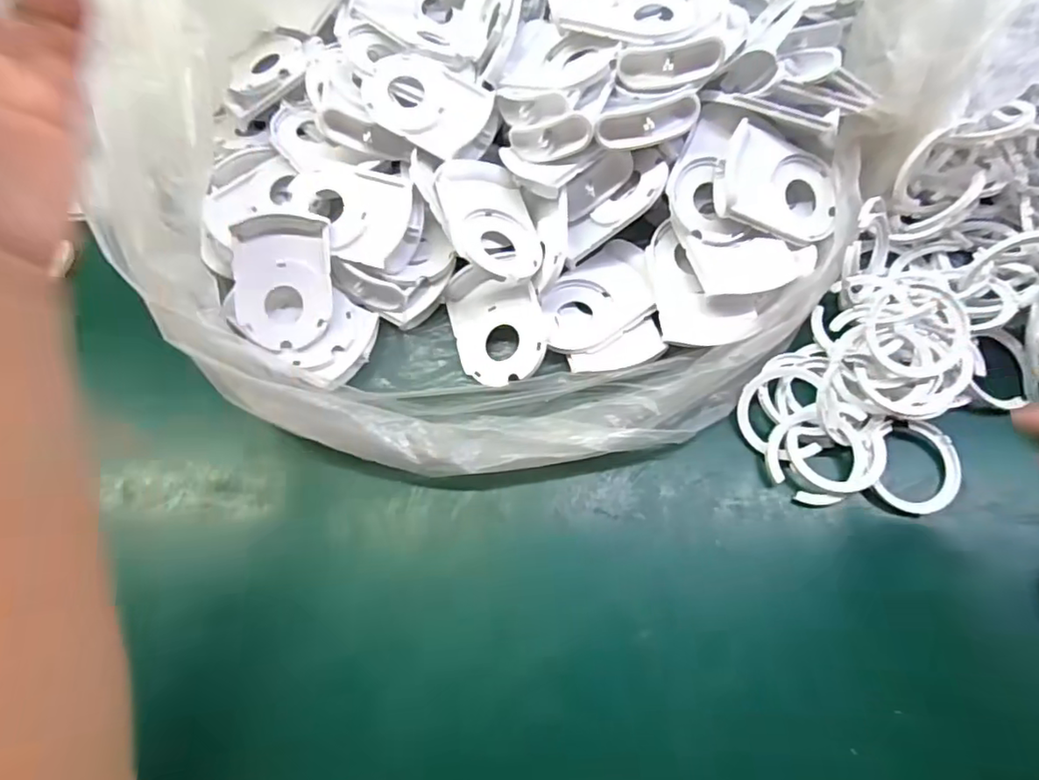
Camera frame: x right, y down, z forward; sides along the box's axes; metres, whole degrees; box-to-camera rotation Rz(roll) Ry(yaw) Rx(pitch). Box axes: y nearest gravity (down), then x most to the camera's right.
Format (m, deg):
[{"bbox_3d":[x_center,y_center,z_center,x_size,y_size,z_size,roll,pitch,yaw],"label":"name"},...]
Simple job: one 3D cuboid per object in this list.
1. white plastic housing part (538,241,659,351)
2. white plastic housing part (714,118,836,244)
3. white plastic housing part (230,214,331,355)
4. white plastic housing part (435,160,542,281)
[{"bbox_3d":[0.047,-0.058,0.367,0.076,0.022,0.055,-29,68,-10],"label":"white plastic housing part"},{"bbox_3d":[0.150,-0.120,0.351,0.077,0.021,0.057,14,84,-24],"label":"white plastic housing part"},{"bbox_3d":[-0.142,-0.065,0.362,0.057,0.016,0.079,-2,92,0],"label":"white plastic housing part"},{"bbox_3d":[-0.019,-0.100,0.365,0.056,0.020,0.083,-4,67,-28],"label":"white plastic housing part"}]

